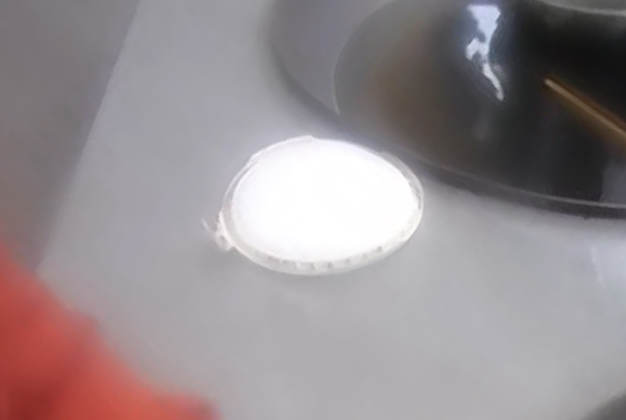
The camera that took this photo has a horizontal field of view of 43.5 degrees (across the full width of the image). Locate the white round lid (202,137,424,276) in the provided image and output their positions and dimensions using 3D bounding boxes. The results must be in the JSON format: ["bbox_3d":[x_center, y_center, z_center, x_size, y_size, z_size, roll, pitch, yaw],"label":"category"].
[{"bbox_3d":[0.007,-0.006,0.695,0.168,0.022,0.164,-3,41,3],"label":"white round lid"}]

